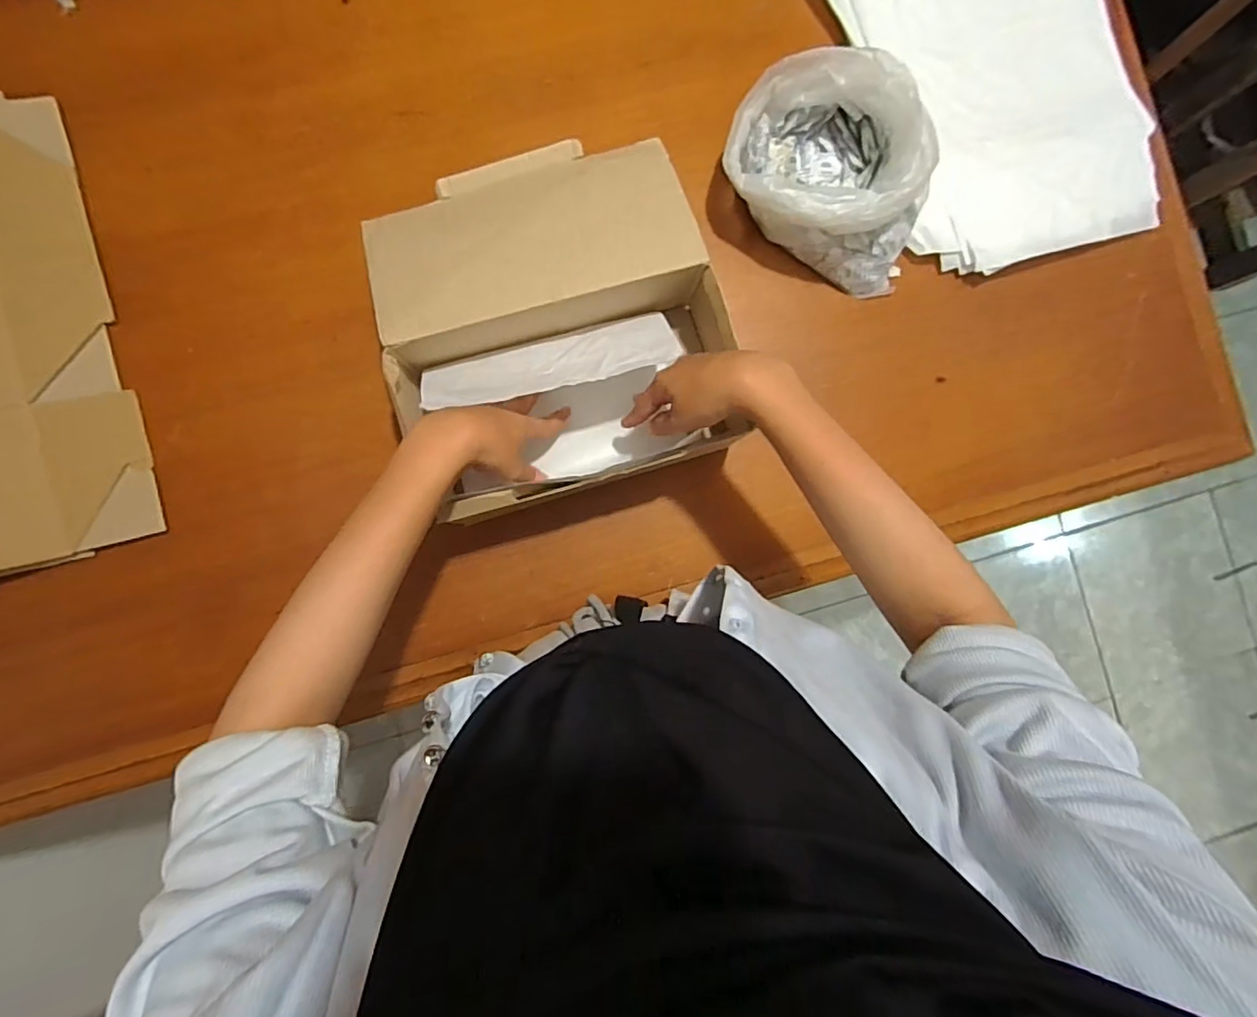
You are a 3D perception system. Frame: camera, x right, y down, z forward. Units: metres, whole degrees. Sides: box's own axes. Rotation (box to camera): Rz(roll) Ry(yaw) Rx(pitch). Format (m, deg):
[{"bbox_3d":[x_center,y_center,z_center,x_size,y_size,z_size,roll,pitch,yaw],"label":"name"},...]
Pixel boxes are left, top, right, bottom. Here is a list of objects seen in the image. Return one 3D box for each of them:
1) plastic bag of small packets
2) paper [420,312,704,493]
[{"bbox_3d":[0.185,-0.304,0.522,0.190,0.105,0.126,27,87,-3],"label":"plastic bag of small packets"},{"bbox_3d":[-0.057,-0.091,0.504,0.209,0.088,0.119,-16,90,-4],"label":"paper"}]

